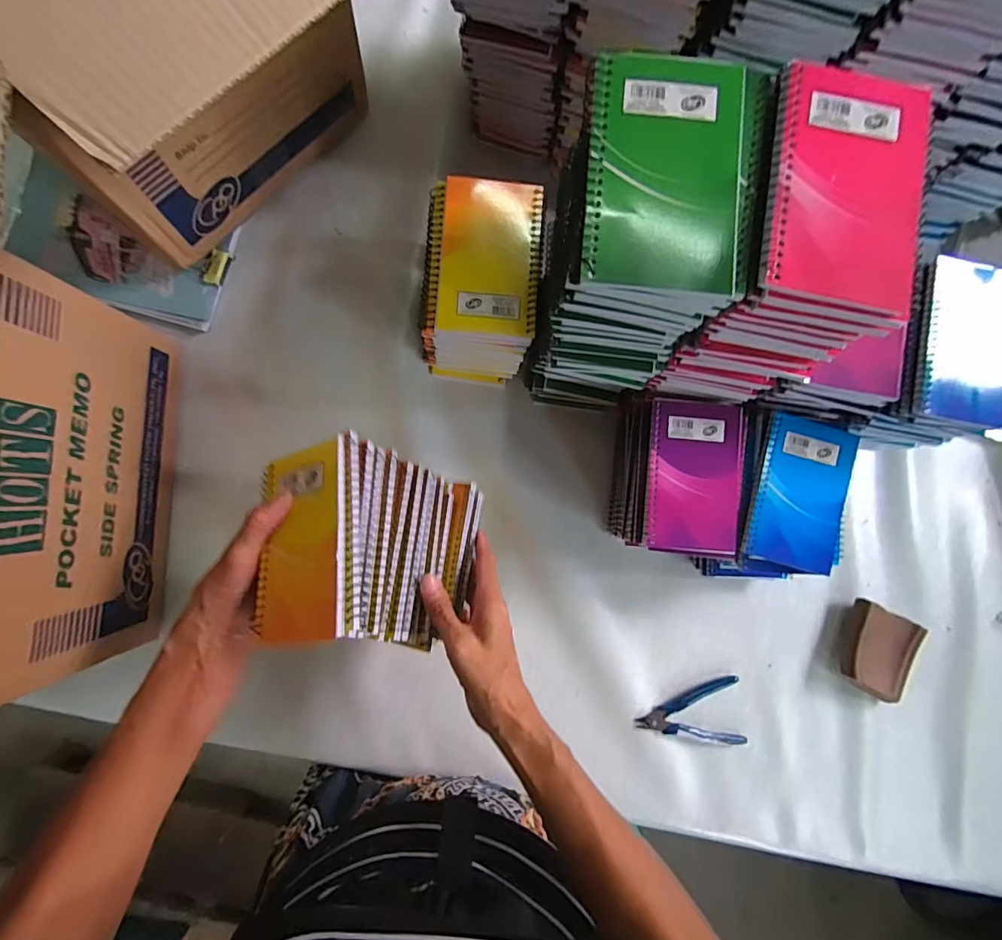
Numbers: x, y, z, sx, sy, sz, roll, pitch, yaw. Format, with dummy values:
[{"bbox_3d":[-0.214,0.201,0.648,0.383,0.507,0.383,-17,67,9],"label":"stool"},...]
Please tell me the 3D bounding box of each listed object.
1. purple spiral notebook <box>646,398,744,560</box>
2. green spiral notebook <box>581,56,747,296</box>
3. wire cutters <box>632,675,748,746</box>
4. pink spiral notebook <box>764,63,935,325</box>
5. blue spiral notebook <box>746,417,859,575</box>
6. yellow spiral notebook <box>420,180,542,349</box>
[{"bbox_3d":[0.172,0.006,0.407,0.083,0.007,0.134,5,85,-4],"label":"purple spiral notebook"},{"bbox_3d":[0.088,-0.158,0.246,0.084,0.007,0.127,4,86,-4],"label":"green spiral notebook"},{"bbox_3d":[0.203,0.262,0.493,0.114,0.011,0.065,-3,86,-5],"label":"wire cutters"},{"bbox_3d":[0.189,-0.152,0.252,0.083,0.012,0.137,10,85,-4],"label":"pink spiral notebook"},{"bbox_3d":[0.270,0.018,0.411,0.078,0.009,0.137,16,85,-3],"label":"blue spiral notebook"},{"bbox_3d":[-0.015,-0.173,0.385,0.095,0.015,0.136,5,85,-4],"label":"yellow spiral notebook"}]

